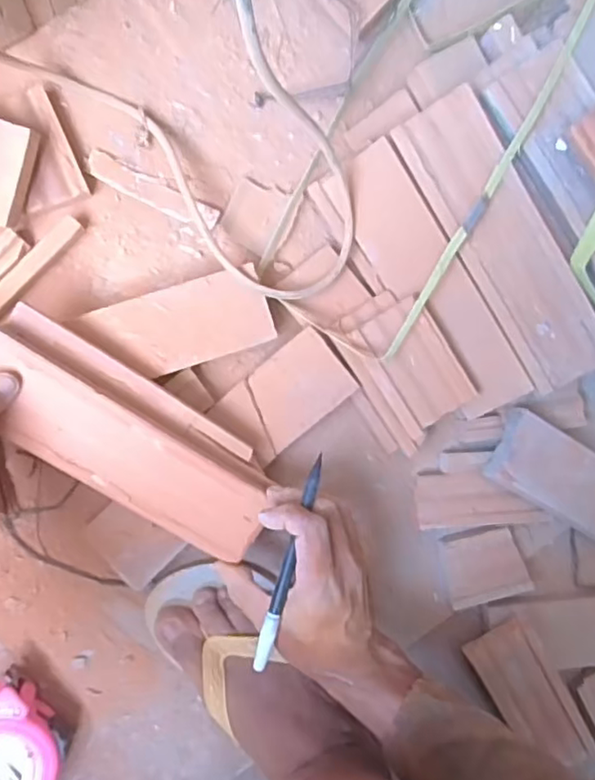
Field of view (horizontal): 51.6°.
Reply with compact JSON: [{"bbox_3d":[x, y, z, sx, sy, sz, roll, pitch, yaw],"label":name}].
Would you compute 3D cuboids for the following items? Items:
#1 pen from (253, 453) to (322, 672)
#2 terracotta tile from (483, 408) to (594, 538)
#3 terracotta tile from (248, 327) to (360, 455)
[{"bbox_3d":[-0.006,0.119,0.425,0.009,0.007,0.150,17,87,-10],"label":"pen"},{"bbox_3d":[0.267,0.098,0.536,0.233,0.022,0.060,30,97,-17],"label":"terracotta tile"},{"bbox_3d":[-0.002,0.000,0.494,0.082,0.004,0.062,-40,91,9],"label":"terracotta tile"}]

